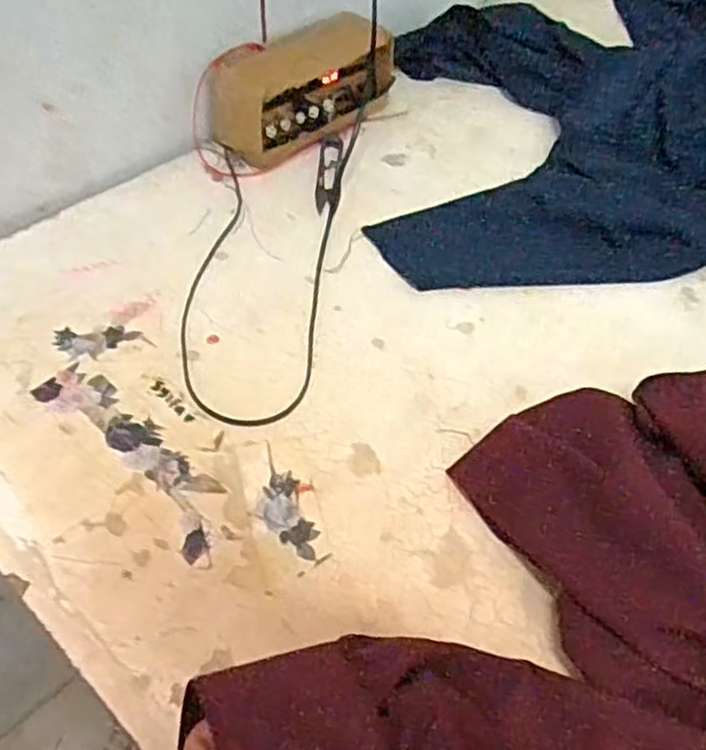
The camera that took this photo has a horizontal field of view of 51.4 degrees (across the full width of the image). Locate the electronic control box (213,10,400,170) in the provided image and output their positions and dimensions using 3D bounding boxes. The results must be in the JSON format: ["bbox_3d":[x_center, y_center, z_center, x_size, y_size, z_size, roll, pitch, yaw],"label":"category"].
[{"bbox_3d":[-0.047,-0.282,0.720,0.190,0.077,0.076,-36,60,-26],"label":"electronic control box"}]

